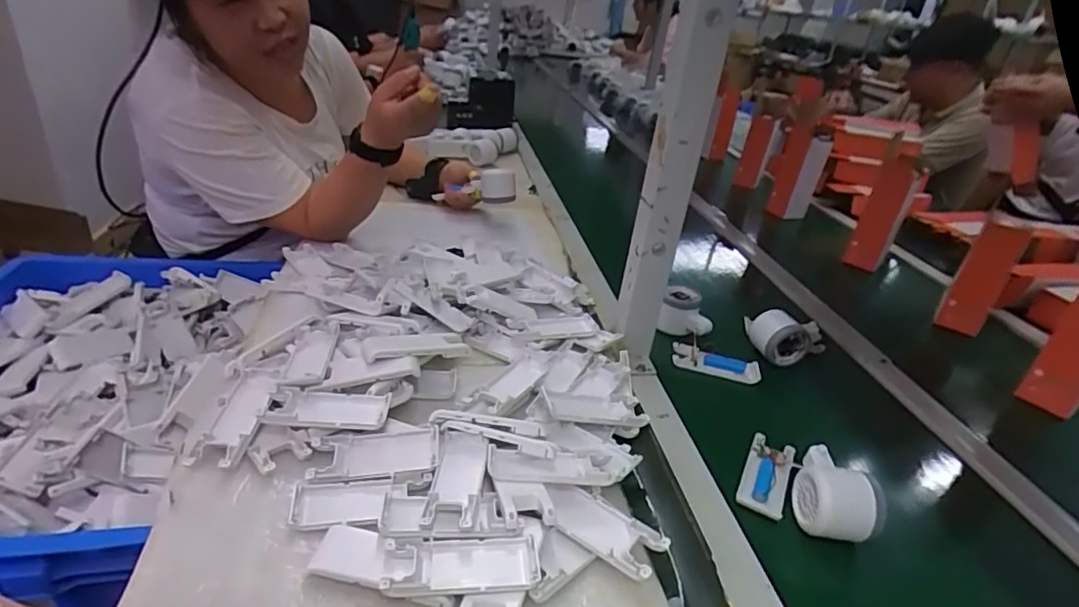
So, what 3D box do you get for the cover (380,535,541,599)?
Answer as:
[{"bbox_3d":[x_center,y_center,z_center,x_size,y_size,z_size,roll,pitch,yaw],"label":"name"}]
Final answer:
[{"bbox_3d":[-0.053,0.183,0.393,0.104,0.019,0.041,2,29,-10],"label":"cover"}]

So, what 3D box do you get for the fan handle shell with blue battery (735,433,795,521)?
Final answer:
[{"bbox_3d":[0.215,0.160,0.537,0.040,0.014,0.093,20,31,20],"label":"fan handle shell with blue battery"}]

